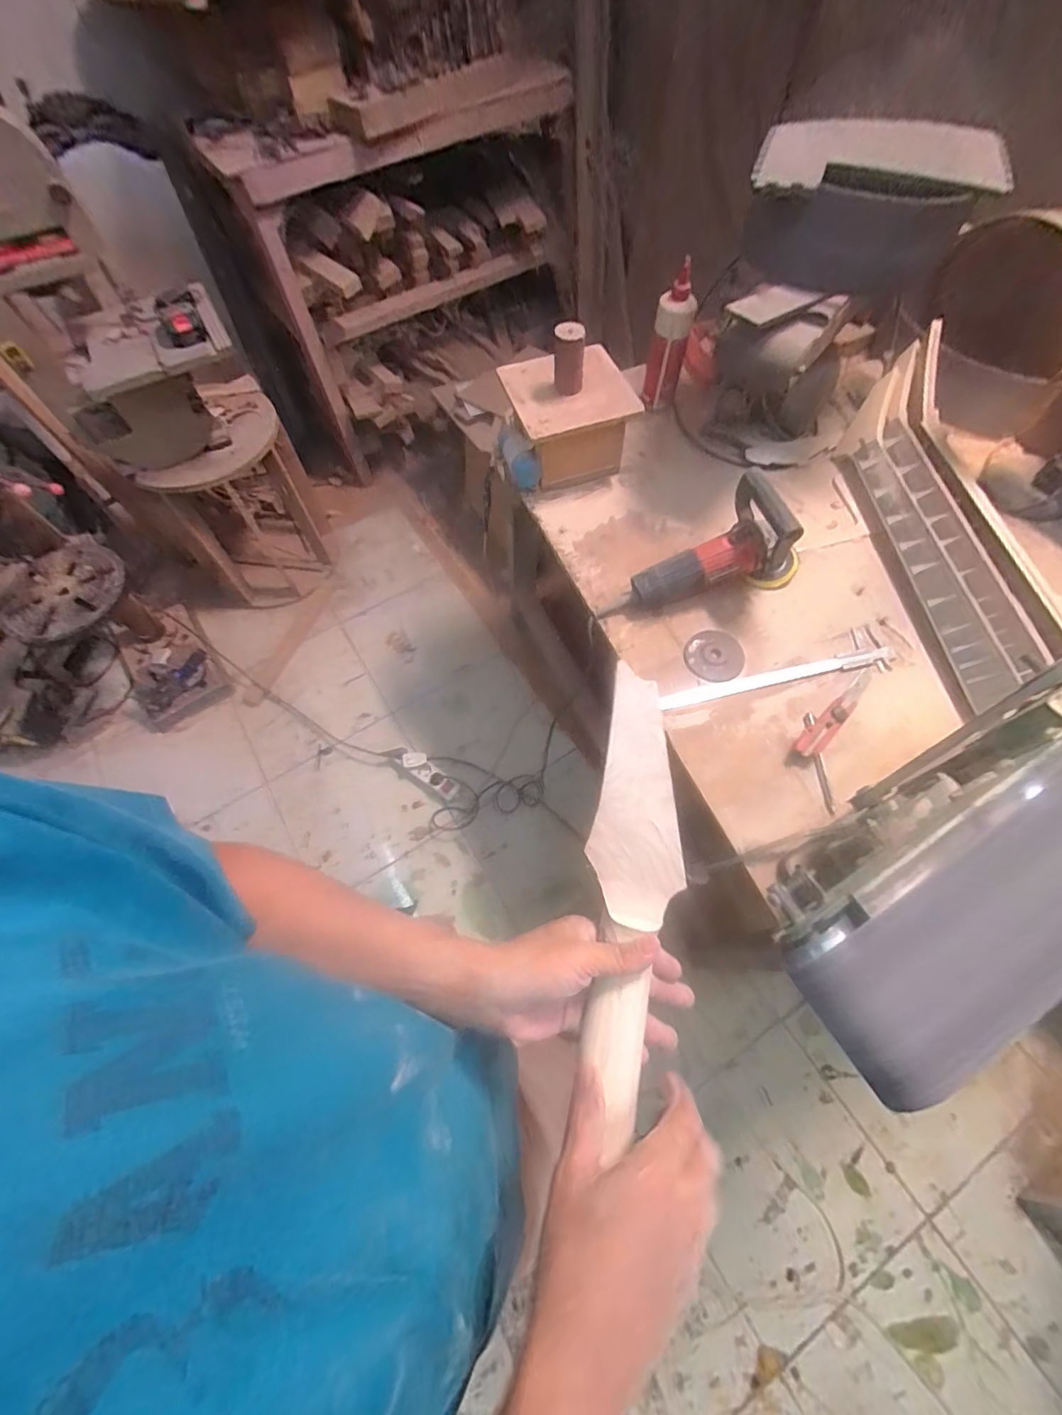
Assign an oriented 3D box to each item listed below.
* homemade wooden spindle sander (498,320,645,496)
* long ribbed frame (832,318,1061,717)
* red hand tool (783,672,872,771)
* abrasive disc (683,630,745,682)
[{"bbox_3d":[0.063,-0.530,0.902,0.201,0.197,0.191,-14,64,-3],"label":"homemade wooden spindle sander"},{"bbox_3d":[0.662,-0.316,0.828,0.186,0.084,0.644,-6,64,1],"label":"long ribbed frame"},{"bbox_3d":[0.430,0.012,0.728,0.200,0.019,0.032,-41,69,-15],"label":"red hand tool"},{"bbox_3d":[0.278,-0.081,0.782,0.084,0.004,0.089,-1,64,3],"label":"abrasive disc"}]

